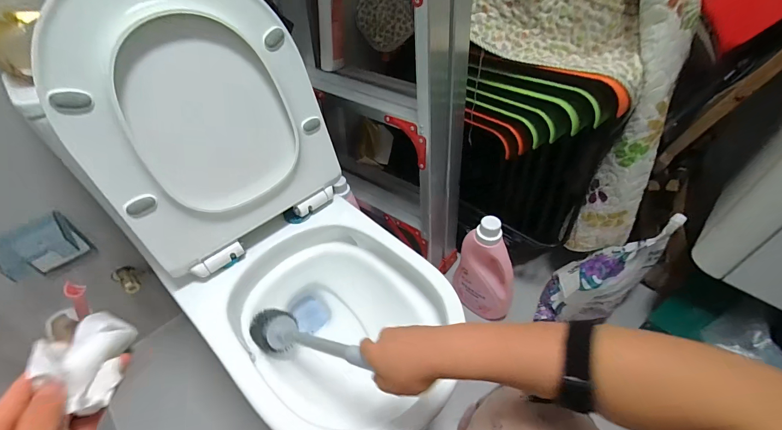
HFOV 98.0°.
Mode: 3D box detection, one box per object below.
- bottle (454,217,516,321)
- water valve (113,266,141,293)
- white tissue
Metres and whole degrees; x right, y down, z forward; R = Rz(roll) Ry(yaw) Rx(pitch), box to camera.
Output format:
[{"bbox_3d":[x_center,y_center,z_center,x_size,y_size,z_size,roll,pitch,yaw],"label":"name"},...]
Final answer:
[{"bbox_3d":[0.243,0.147,0.869,0.075,0.307,0.147,-24,50,-21],"label":"bottle"},{"bbox_3d":[-0.613,0.151,0.794,0.067,0.035,0.041,31,54,27],"label":"water valve"},{"bbox_3d":[-0.237,0.109,0.263,0.039,0.048,0.081,-19,48,-16],"label":"white tissue"}]

